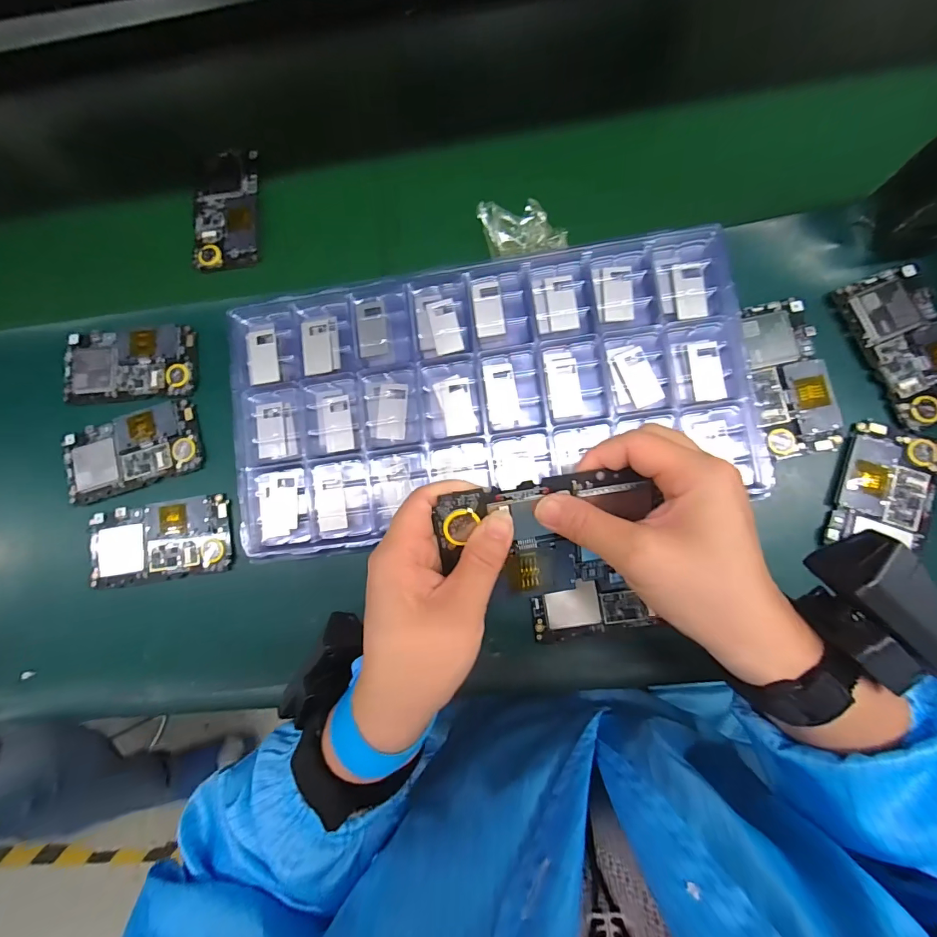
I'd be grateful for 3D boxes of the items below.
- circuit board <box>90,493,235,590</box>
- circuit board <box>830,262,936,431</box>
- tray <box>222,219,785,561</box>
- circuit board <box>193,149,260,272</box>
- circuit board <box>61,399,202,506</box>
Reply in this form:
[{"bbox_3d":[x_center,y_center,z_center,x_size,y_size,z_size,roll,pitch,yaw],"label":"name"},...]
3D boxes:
[{"bbox_3d":[-0.267,0.063,0.367,0.127,0.009,0.065,-8,84,3],"label":"circuit board"},{"bbox_3d":[0.344,-0.096,0.329,0.069,0.009,0.123,-19,83,2],"label":"circuit board"},{"bbox_3d":[0.010,-0.054,0.334,0.388,0.033,0.216,-5,84,4],"label":"tray"},{"bbox_3d":[-0.235,-0.253,0.411,0.061,0.011,0.120,-5,84,4],"label":"circuit board"},{"bbox_3d":[-0.300,-0.016,0.374,0.121,0.004,0.067,-18,83,2],"label":"circuit board"}]

